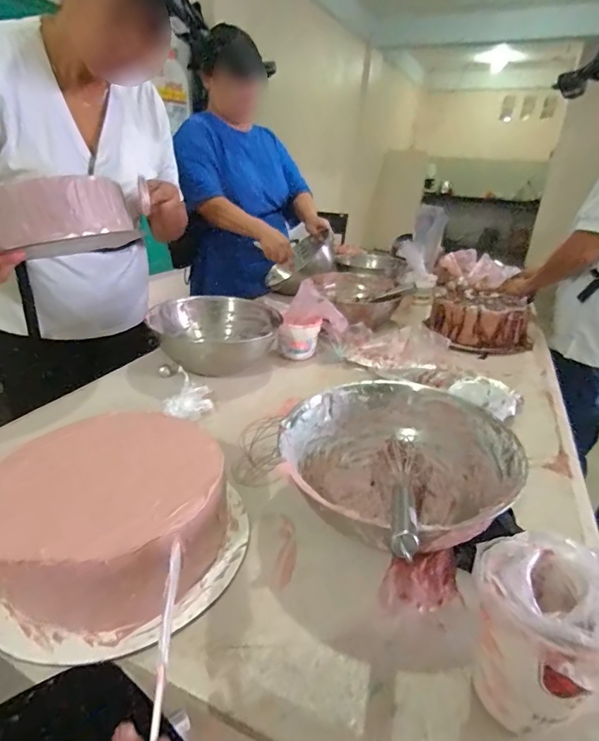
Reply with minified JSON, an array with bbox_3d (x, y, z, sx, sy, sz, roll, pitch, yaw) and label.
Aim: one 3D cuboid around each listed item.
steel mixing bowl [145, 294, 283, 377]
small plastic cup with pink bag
[{"bbox_3d":[-0.153,-0.067,0.810,0.219,0.084,0.212,-1,26,-9],"label":"steel mixing bowl"},{"bbox_3d":[0.029,-0.095,0.862,0.132,0.127,0.096,4,25,0],"label":"small plastic cup with pink bag"}]

